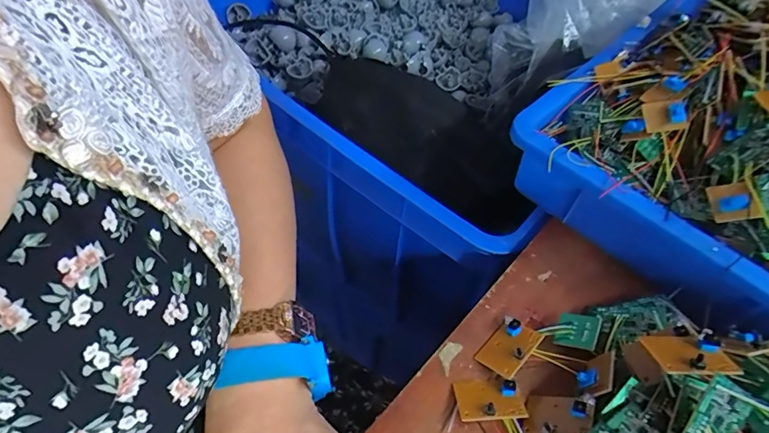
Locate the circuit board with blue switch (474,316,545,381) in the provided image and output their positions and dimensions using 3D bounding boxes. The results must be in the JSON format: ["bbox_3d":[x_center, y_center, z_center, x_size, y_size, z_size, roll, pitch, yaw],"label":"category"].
[{"bbox_3d":[0.090,0.094,0.333,0.031,0.008,0.043,24,55,41],"label":"circuit board with blue switch"}]

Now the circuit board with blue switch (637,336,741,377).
[{"bbox_3d":[0.180,0.081,0.271,0.046,0.008,0.031,2,23,-3],"label":"circuit board with blue switch"}]

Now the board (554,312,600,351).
[{"bbox_3d":[0.141,0.085,0.336,0.027,0.005,0.025,9,69,31],"label":"board"}]

